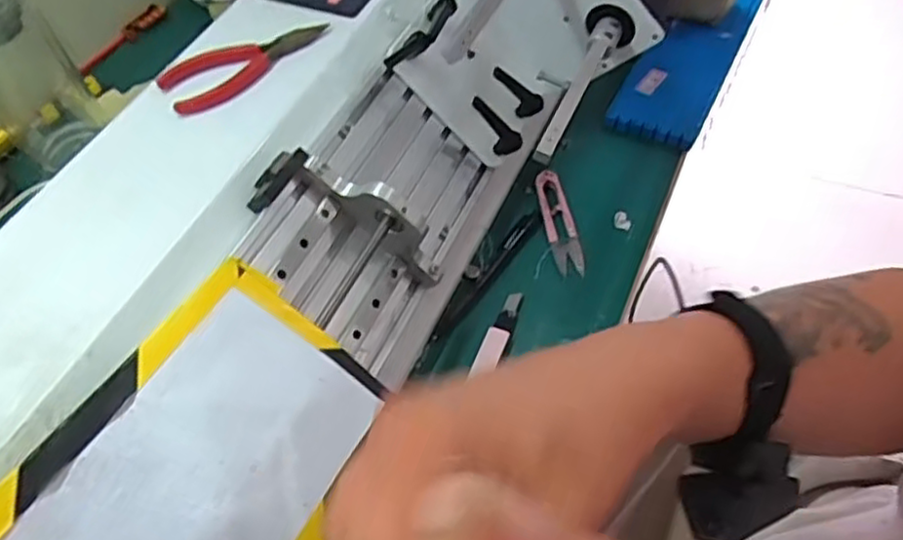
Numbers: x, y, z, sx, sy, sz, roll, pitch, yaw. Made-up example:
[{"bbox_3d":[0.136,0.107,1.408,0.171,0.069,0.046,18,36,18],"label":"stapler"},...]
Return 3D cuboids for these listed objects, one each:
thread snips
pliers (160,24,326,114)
[{"bbox_3d":[0.085,-0.039,0.546,0.022,0.013,0.096,-10,54,-2],"label":"thread snips"},{"bbox_3d":[-0.142,-0.146,0.489,0.119,0.010,0.049,-28,57,-15],"label":"pliers"}]

